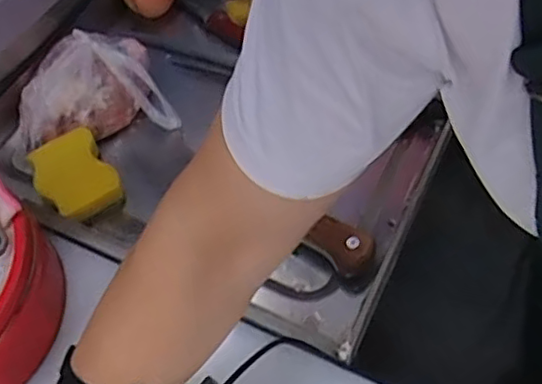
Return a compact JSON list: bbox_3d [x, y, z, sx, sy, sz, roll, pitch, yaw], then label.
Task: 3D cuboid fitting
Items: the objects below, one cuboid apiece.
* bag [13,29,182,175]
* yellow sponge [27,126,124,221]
[{"bbox_3d":[-0.219,-0.124,0.709,0.182,0.069,0.149,-18,56,-8],"label":"bag"},{"bbox_3d":[-0.207,-0.023,0.636,0.073,0.029,0.105,-30,59,-16],"label":"yellow sponge"}]

